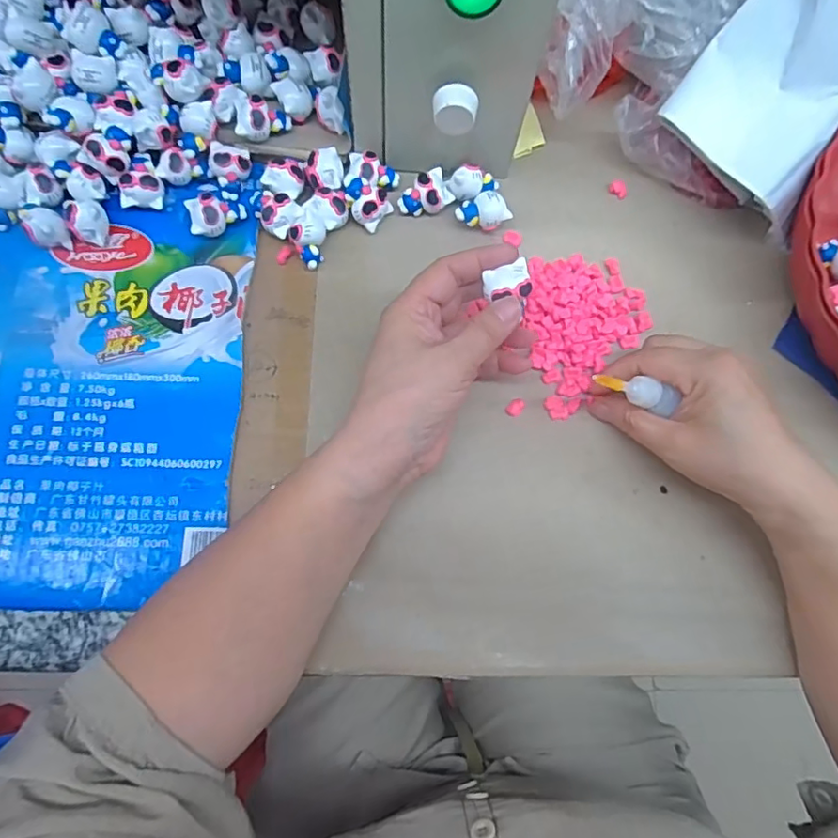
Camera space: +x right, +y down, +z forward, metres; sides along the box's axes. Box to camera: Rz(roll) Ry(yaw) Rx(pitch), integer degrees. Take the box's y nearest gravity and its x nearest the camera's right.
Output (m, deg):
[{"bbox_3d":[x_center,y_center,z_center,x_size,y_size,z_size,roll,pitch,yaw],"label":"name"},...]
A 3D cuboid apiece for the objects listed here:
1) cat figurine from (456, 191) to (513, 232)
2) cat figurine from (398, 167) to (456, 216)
[{"bbox_3d":[0.043,-0.136,0.377,0.032,0.022,0.022,-20,76,-8],"label":"cat figurine"},{"bbox_3d":[0.005,-0.149,0.376,0.033,0.020,0.022,-28,77,-10],"label":"cat figurine"}]

